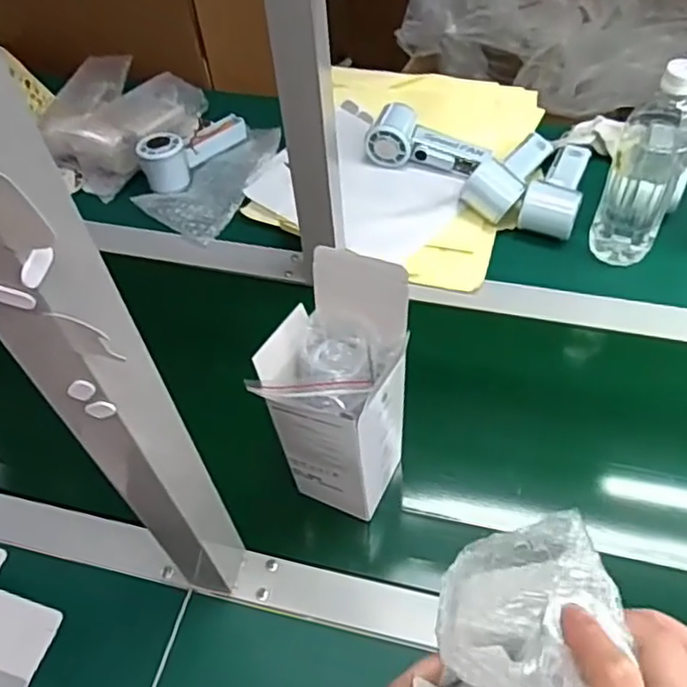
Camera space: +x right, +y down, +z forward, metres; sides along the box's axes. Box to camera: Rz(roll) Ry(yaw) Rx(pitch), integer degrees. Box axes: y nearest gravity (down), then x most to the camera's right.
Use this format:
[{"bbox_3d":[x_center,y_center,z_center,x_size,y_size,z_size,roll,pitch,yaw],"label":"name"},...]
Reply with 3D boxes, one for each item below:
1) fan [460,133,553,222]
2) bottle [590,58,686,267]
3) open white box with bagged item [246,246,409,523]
[{"bbox_3d":[0.205,-0.214,0.793,0.063,0.049,0.152,28,60,22],"label":"fan"},{"bbox_3d":[0.310,-0.180,0.680,0.068,0.226,0.081,23,59,20],"label":"bottle"},{"bbox_3d":[-0.002,0.039,0.523,0.086,0.215,0.093,23,59,20],"label":"open white box with bagged item"}]

